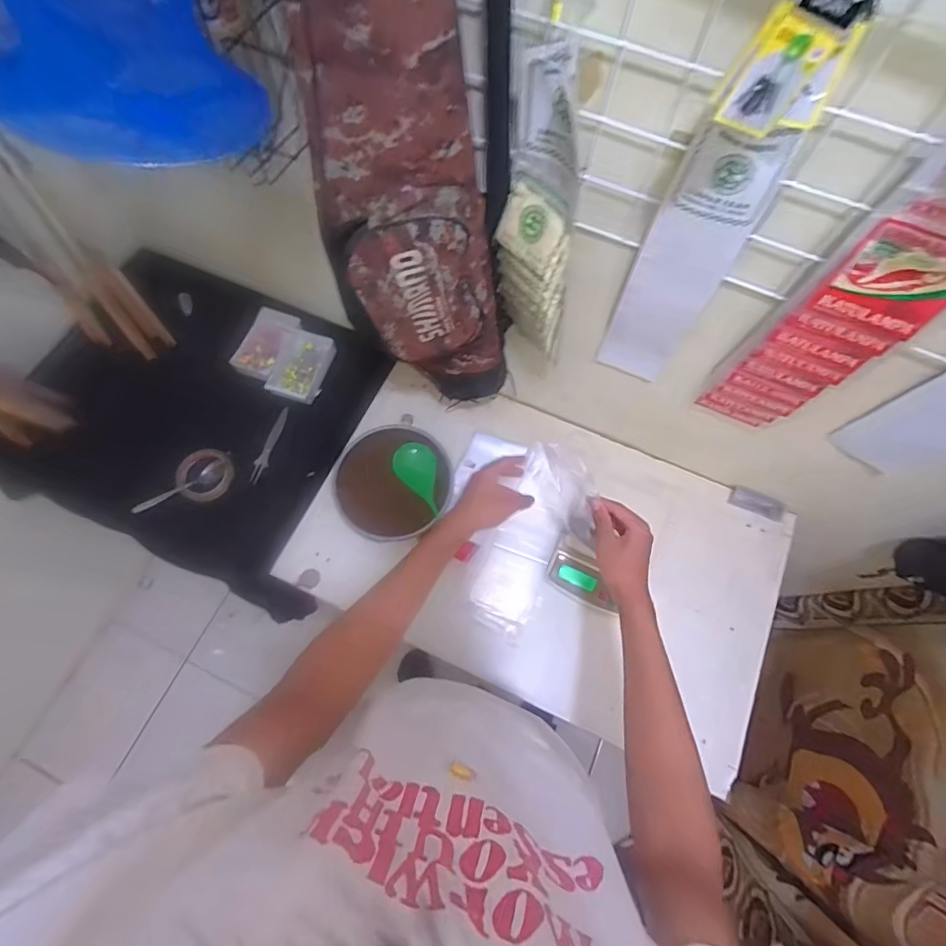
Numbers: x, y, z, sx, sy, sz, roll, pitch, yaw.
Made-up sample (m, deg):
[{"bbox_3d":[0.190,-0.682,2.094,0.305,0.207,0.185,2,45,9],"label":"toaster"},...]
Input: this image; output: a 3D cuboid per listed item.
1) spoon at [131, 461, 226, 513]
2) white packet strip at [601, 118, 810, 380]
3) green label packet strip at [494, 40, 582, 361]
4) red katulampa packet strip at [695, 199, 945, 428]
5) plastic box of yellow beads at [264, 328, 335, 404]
[{"bbox_3d":[-0.527,0.028,0.870,0.167,0.018,0.031,-26,72,-10],"label":"spoon"},{"bbox_3d":[0.227,-0.215,0.555,0.094,0.357,0.020,23,70,9],"label":"white packet strip"},{"bbox_3d":[0.074,-0.277,0.546,0.058,0.316,0.112,-17,71,-8],"label":"green label packet strip"},{"bbox_3d":[0.385,-0.138,0.540,0.101,0.347,0.021,25,71,8],"label":"red katulampa packet strip"},{"bbox_3d":[-0.340,-0.212,0.959,0.096,0.026,0.147,20,70,6],"label":"plastic box of yellow beads"}]

